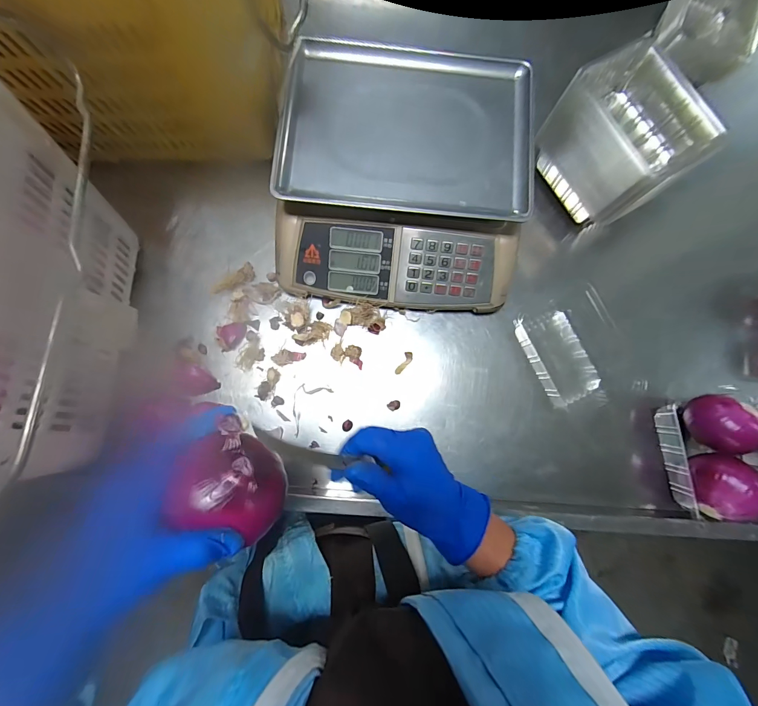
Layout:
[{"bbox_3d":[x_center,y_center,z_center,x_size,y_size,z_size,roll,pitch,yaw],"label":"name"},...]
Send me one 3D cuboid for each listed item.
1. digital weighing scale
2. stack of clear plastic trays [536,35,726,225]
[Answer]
[{"bbox_3d":[0.034,-0.245,0.499,0.331,0.117,0.336,5,82,0],"label":"digital weighing scale"},{"bbox_3d":[0.345,-0.307,0.500,0.133,0.132,0.183,-28,83,-5],"label":"stack of clear plastic trays"}]

